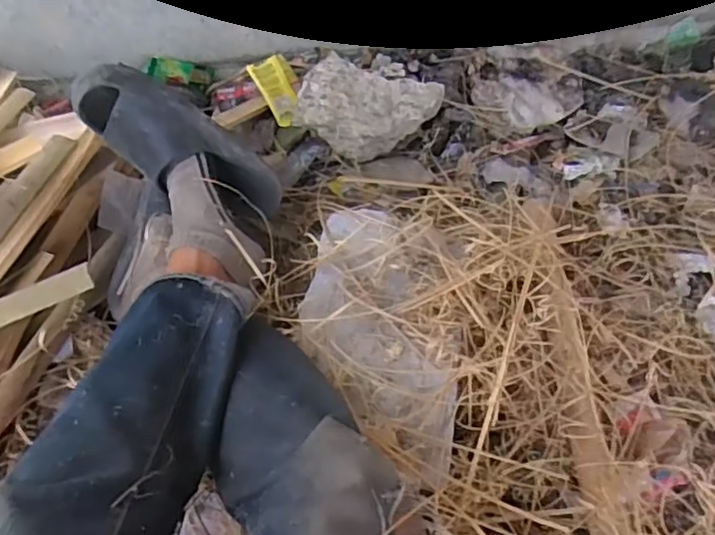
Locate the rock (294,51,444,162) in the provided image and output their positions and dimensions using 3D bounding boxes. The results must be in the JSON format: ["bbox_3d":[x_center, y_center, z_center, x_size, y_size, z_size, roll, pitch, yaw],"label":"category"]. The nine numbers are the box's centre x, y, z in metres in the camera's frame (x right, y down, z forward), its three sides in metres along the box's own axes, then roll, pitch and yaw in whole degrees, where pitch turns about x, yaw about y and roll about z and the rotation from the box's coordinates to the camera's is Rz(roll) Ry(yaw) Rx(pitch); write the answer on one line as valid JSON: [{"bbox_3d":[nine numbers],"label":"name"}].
[{"bbox_3d":[0.019,-0.262,1.069,0.223,0.111,0.154,13,51,11],"label":"rock"}]

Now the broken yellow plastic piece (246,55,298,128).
[{"bbox_3d":[-0.132,-0.308,1.096,0.084,0.033,0.117,-35,96,-26],"label":"broken yellow plastic piece"}]

